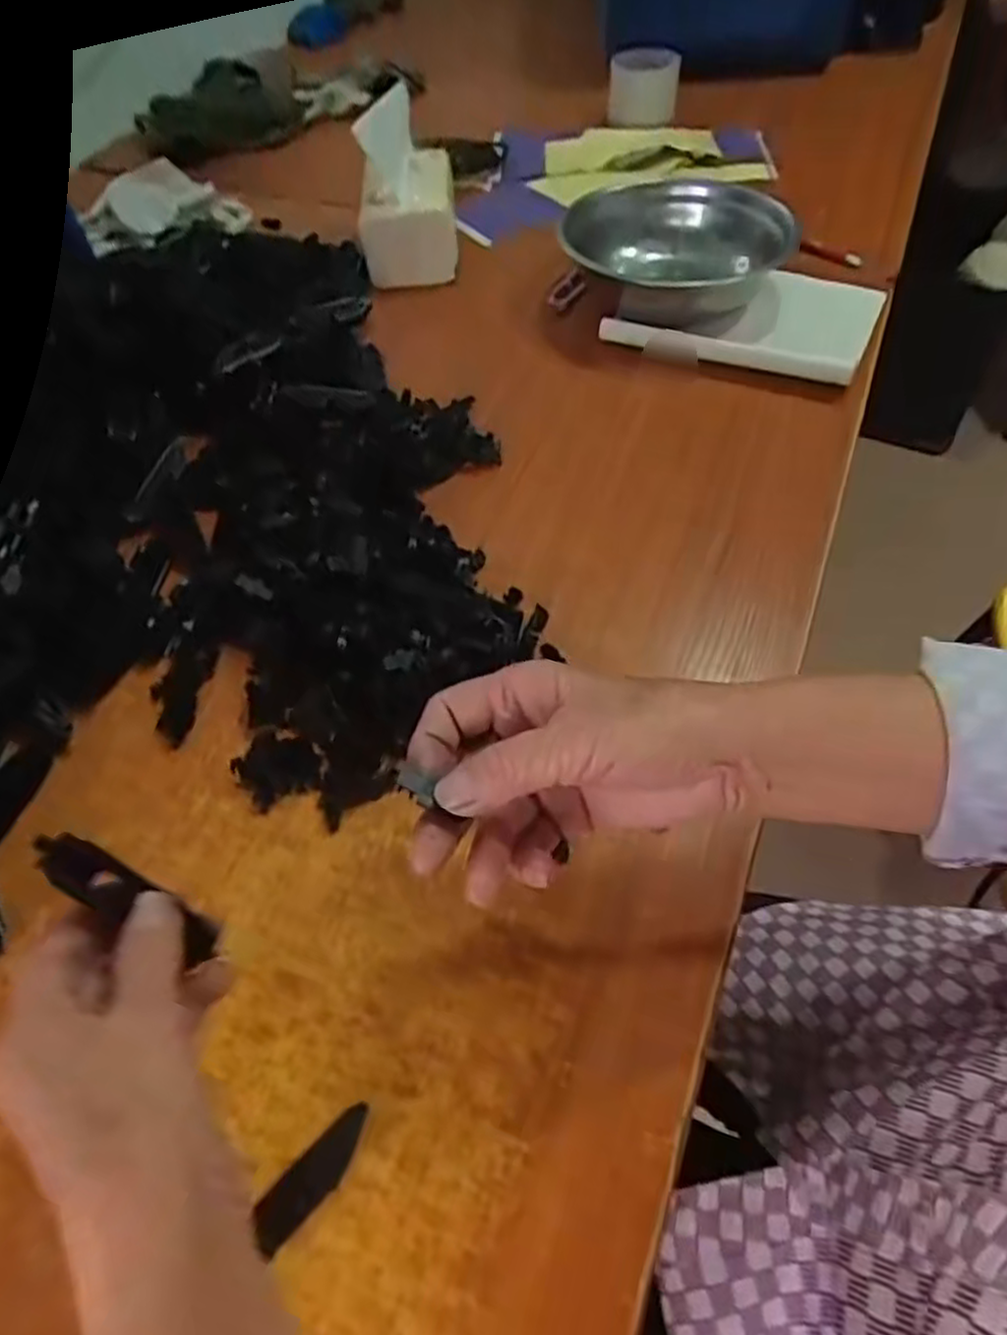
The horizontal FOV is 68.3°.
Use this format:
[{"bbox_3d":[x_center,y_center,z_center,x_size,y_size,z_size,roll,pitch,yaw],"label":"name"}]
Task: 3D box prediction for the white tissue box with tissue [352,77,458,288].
[{"bbox_3d":[-0.098,-0.475,0.735,0.092,0.140,0.114,-5,57,0],"label":"white tissue box with tissue"}]

